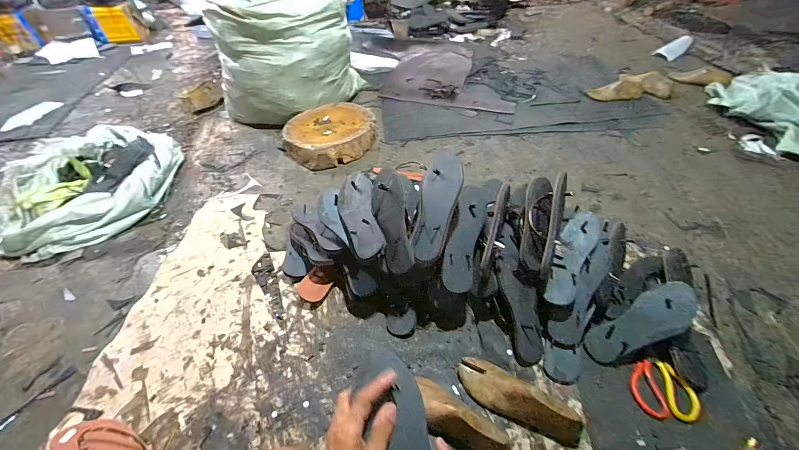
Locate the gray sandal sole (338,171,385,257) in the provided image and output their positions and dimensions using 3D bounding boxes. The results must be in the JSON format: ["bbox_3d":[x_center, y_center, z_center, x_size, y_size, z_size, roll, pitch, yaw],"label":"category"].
[{"bbox_3d":[-0.099,-0.023,0.808,0.095,0.022,0.236,-28,54,16],"label":"gray sandal sole"}]

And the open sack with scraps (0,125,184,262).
[{"bbox_3d":[-1.119,-0.165,1.206,0.500,0.142,0.582,21,51,23],"label":"open sack with scraps"}]

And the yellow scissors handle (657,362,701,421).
[{"bbox_3d":[0.570,0.338,0.685,0.057,0.013,0.108,7,47,11],"label":"yellow scissors handle"}]

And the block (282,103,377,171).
[{"bbox_3d":[-0.285,-0.379,1.396,0.360,0.085,0.364,-2,46,2],"label":"block"}]

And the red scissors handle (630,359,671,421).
[{"bbox_3d":[0.506,0.336,0.695,0.060,0.016,0.116,2,46,6],"label":"red scissors handle"}]

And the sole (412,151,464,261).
[{"bbox_3d":[0.083,-0.041,0.744,0.091,0.040,0.255,11,79,14],"label":"sole"}]

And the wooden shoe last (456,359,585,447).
[{"bbox_3d":[0.229,0.344,0.667,0.249,0.085,0.080,31,56,29],"label":"wooden shoe last"}]

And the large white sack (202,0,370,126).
[{"bbox_3d":[-0.490,-0.774,1.465,0.602,0.541,0.395,-20,51,-15],"label":"large white sack"}]

